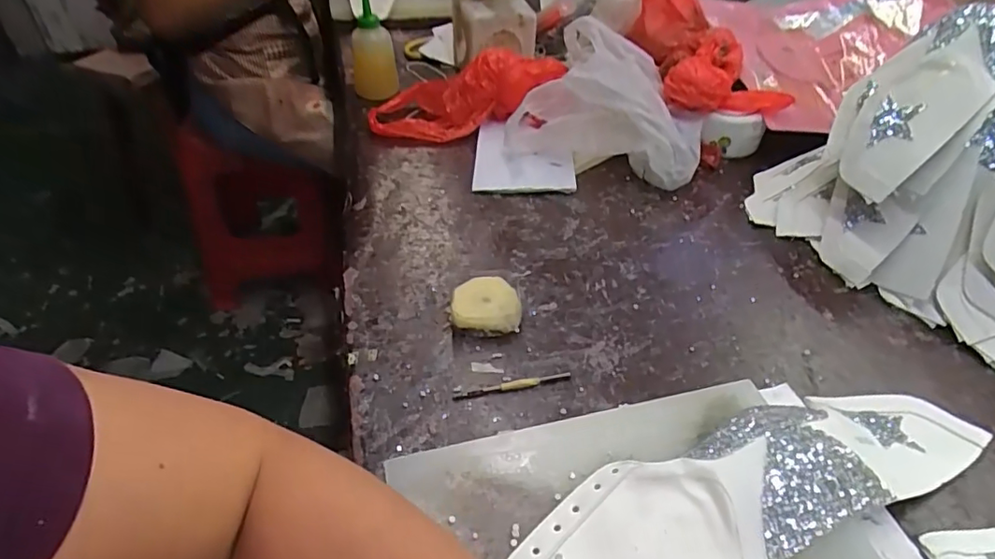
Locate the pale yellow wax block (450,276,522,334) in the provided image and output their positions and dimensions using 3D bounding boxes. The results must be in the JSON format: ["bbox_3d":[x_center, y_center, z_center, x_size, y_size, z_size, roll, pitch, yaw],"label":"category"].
[{"bbox_3d":[-0.010,0.024,0.517,0.061,0.027,0.056,1,41,2],"label":"pale yellow wax block"}]

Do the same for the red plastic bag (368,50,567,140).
[{"bbox_3d":[-0.041,-0.270,0.792,0.289,0.088,0.116,-21,43,0],"label":"red plastic bag"}]

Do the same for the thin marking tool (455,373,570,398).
[{"bbox_3d":[0.013,0.088,0.462,0.097,0.005,0.008,-10,42,-11],"label":"thin marking tool"}]

